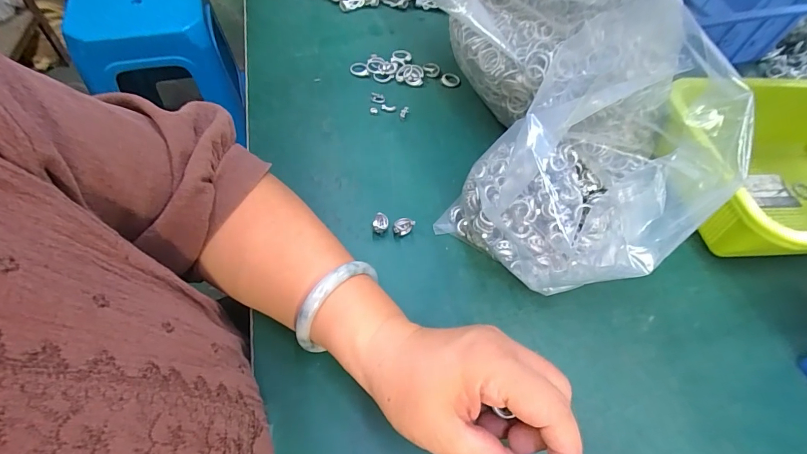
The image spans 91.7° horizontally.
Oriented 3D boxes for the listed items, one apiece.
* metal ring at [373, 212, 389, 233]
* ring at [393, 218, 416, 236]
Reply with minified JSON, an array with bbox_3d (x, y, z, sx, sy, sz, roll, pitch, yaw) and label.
[{"bbox_3d":[-0.020,-0.003,0.346,0.012,0.015,0.014,11,57,1],"label":"metal ring"},{"bbox_3d":[-0.001,0.000,0.348,0.016,0.013,0.013,-34,67,-24],"label":"ring"}]

